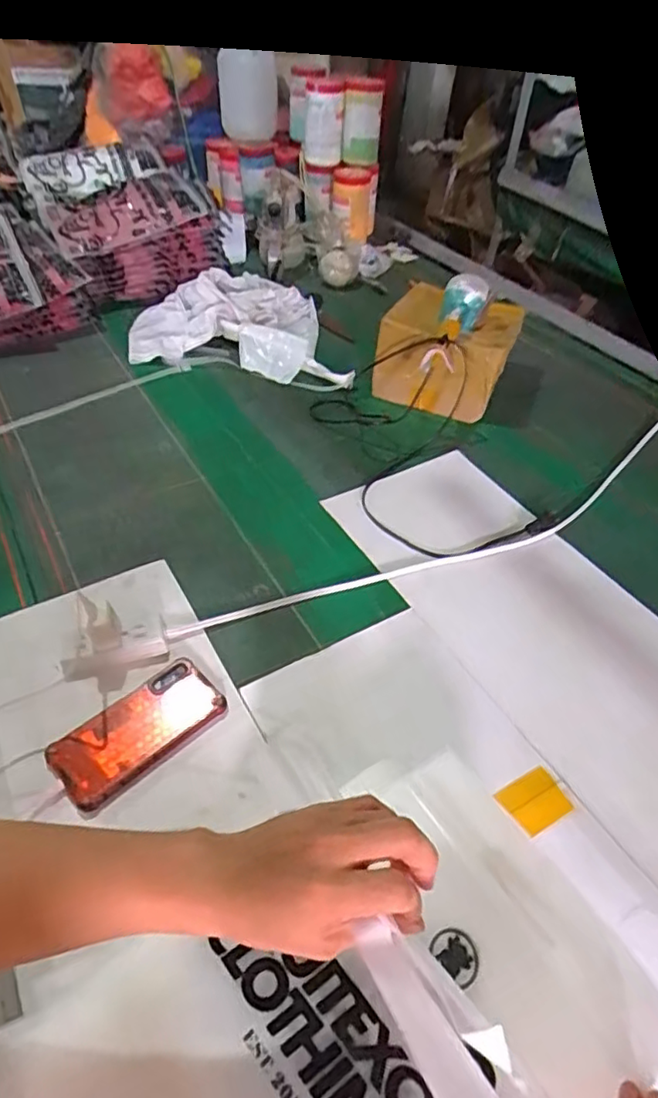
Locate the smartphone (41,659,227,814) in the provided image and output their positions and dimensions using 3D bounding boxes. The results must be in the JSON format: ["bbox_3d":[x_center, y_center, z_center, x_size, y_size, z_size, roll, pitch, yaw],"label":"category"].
[{"bbox_3d":[-0.189,0.182,0.604,0.165,0.014,0.082,-33,54,-30],"label":"smartphone"}]

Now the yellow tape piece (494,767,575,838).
[{"bbox_3d":[0.195,0.238,0.567,0.060,0.004,0.046,-20,49,-21],"label":"yellow tape piece"}]

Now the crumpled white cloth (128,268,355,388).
[{"bbox_3d":[-0.160,-0.477,1.221,0.453,0.083,0.384,8,45,6],"label":"crumpled white cloth"}]

